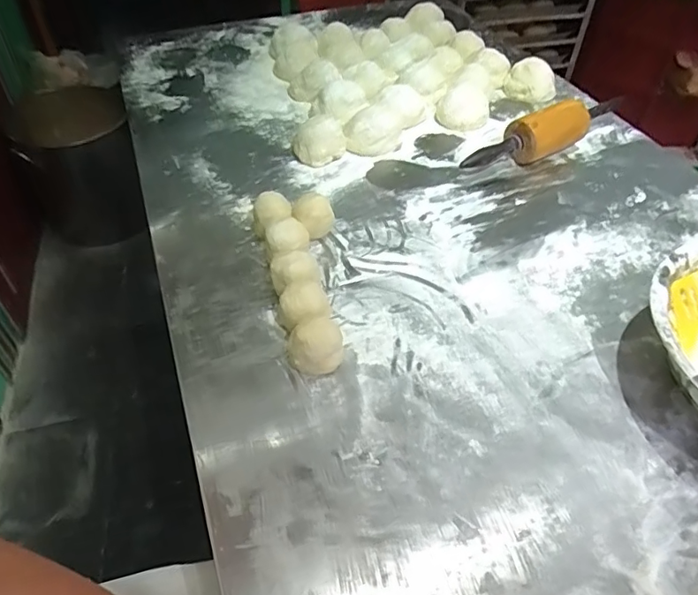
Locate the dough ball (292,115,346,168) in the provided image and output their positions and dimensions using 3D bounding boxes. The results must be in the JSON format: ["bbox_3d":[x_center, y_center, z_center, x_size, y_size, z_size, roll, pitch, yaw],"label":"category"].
[{"bbox_3d":[-0.046,-0.244,0.829,0.080,0.047,0.081,-2,46,-3],"label":"dough ball"}]

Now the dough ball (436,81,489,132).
[{"bbox_3d":[0.197,-0.331,0.916,0.085,0.049,0.089,8,47,8],"label":"dough ball"}]

